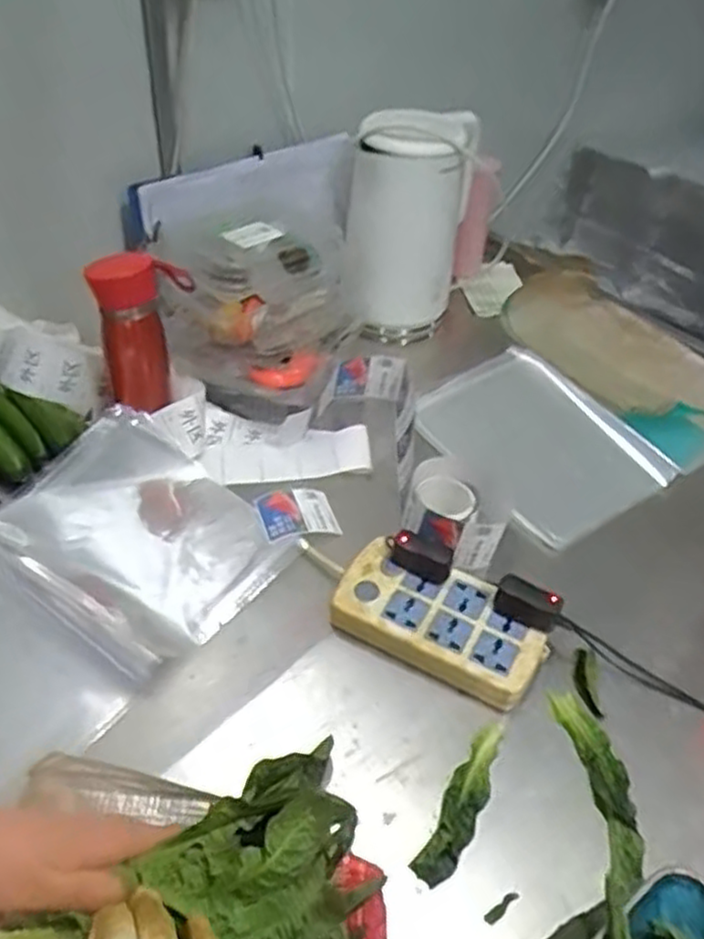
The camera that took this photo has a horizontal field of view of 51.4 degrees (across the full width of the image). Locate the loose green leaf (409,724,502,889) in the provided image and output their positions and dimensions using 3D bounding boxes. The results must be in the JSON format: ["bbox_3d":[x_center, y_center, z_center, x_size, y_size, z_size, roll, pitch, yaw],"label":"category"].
[{"bbox_3d":[0.086,0.251,0.555,0.029,0.009,0.130,24,49,19],"label":"loose green leaf"}]

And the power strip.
[{"bbox_3d":[0.078,0.134,0.650,0.180,0.031,0.101,24,49,19],"label":"power strip"}]

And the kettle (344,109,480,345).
[{"bbox_3d":[0.069,-0.309,0.954,0.142,0.276,0.178,13,44,7],"label":"kettle"}]

